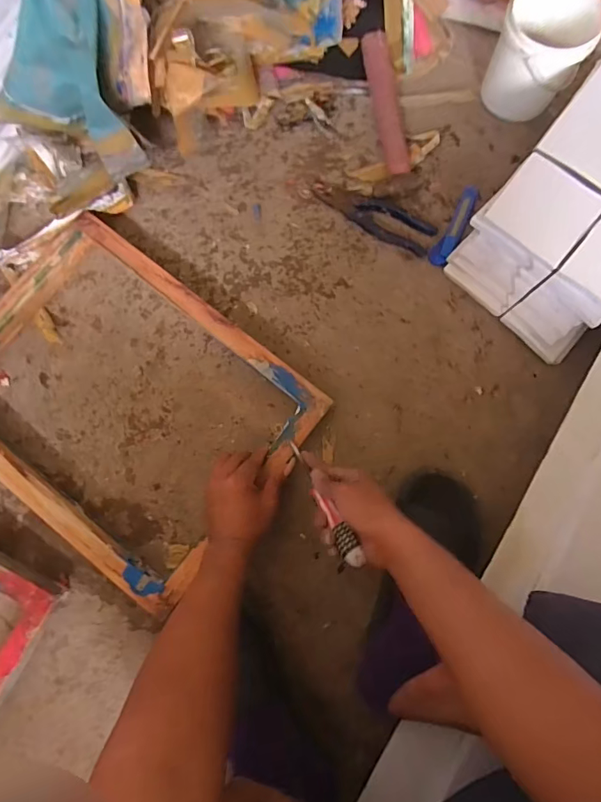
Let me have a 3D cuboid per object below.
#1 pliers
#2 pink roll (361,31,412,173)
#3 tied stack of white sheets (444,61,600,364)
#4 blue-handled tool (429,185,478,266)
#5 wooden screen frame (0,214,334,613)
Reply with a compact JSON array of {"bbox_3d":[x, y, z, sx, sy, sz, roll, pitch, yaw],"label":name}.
[{"bbox_3d":[0.107,-0.267,0.657,0.180,0.011,0.047,24,83,5],"label":"pliers"},{"bbox_3d":[0.131,-0.448,0.673,0.041,0.028,0.234,-9,81,0],"label":"pink roll"},{"bbox_3d":[0.379,-0.237,0.600,0.235,0.130,0.300,40,86,5],"label":"tied stack of white sheets"},{"bbox_3d":[0.233,-0.263,0.674,0.028,0.012,0.138,29,83,5],"label":"blue-handled tool"},{"bbox_3d":[-0.238,-0.003,0.612,0.446,0.057,0.360,39,87,4],"label":"wooden screen frame"}]

